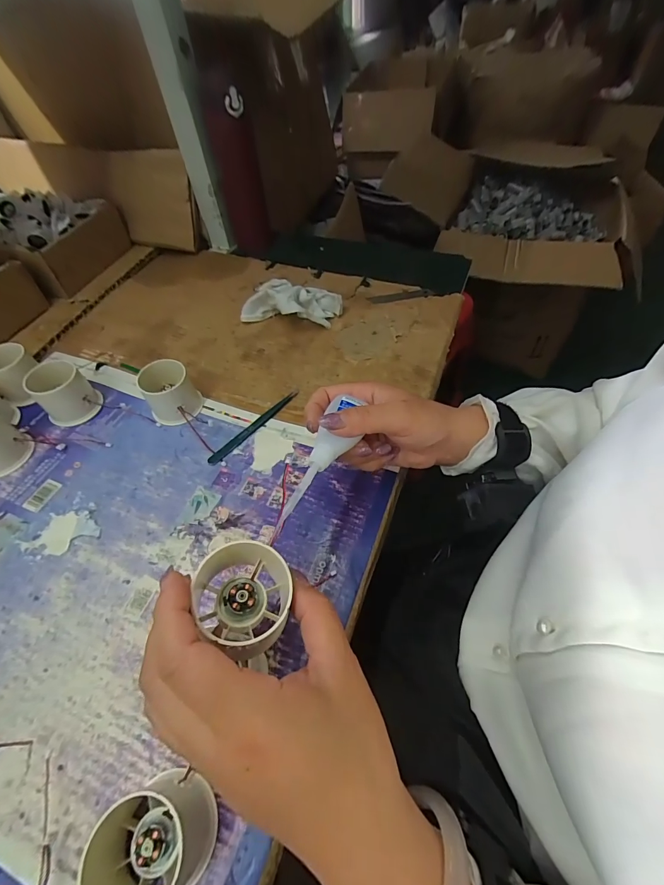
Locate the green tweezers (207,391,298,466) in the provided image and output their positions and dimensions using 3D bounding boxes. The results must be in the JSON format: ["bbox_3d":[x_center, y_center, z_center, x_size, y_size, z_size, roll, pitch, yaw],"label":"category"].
[{"bbox_3d":[-0.085,-0.019,0.404,0.013,0.005,0.126,35,62,23],"label":"green tweezers"}]

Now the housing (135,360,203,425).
[{"bbox_3d":[-0.173,-0.053,0.396,0.052,0.053,0.048,-1,55,1],"label":"housing"}]

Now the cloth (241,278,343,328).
[{"bbox_3d":[-0.053,-0.194,0.502,0.128,0.044,0.082,18,57,14],"label":"cloth"}]

